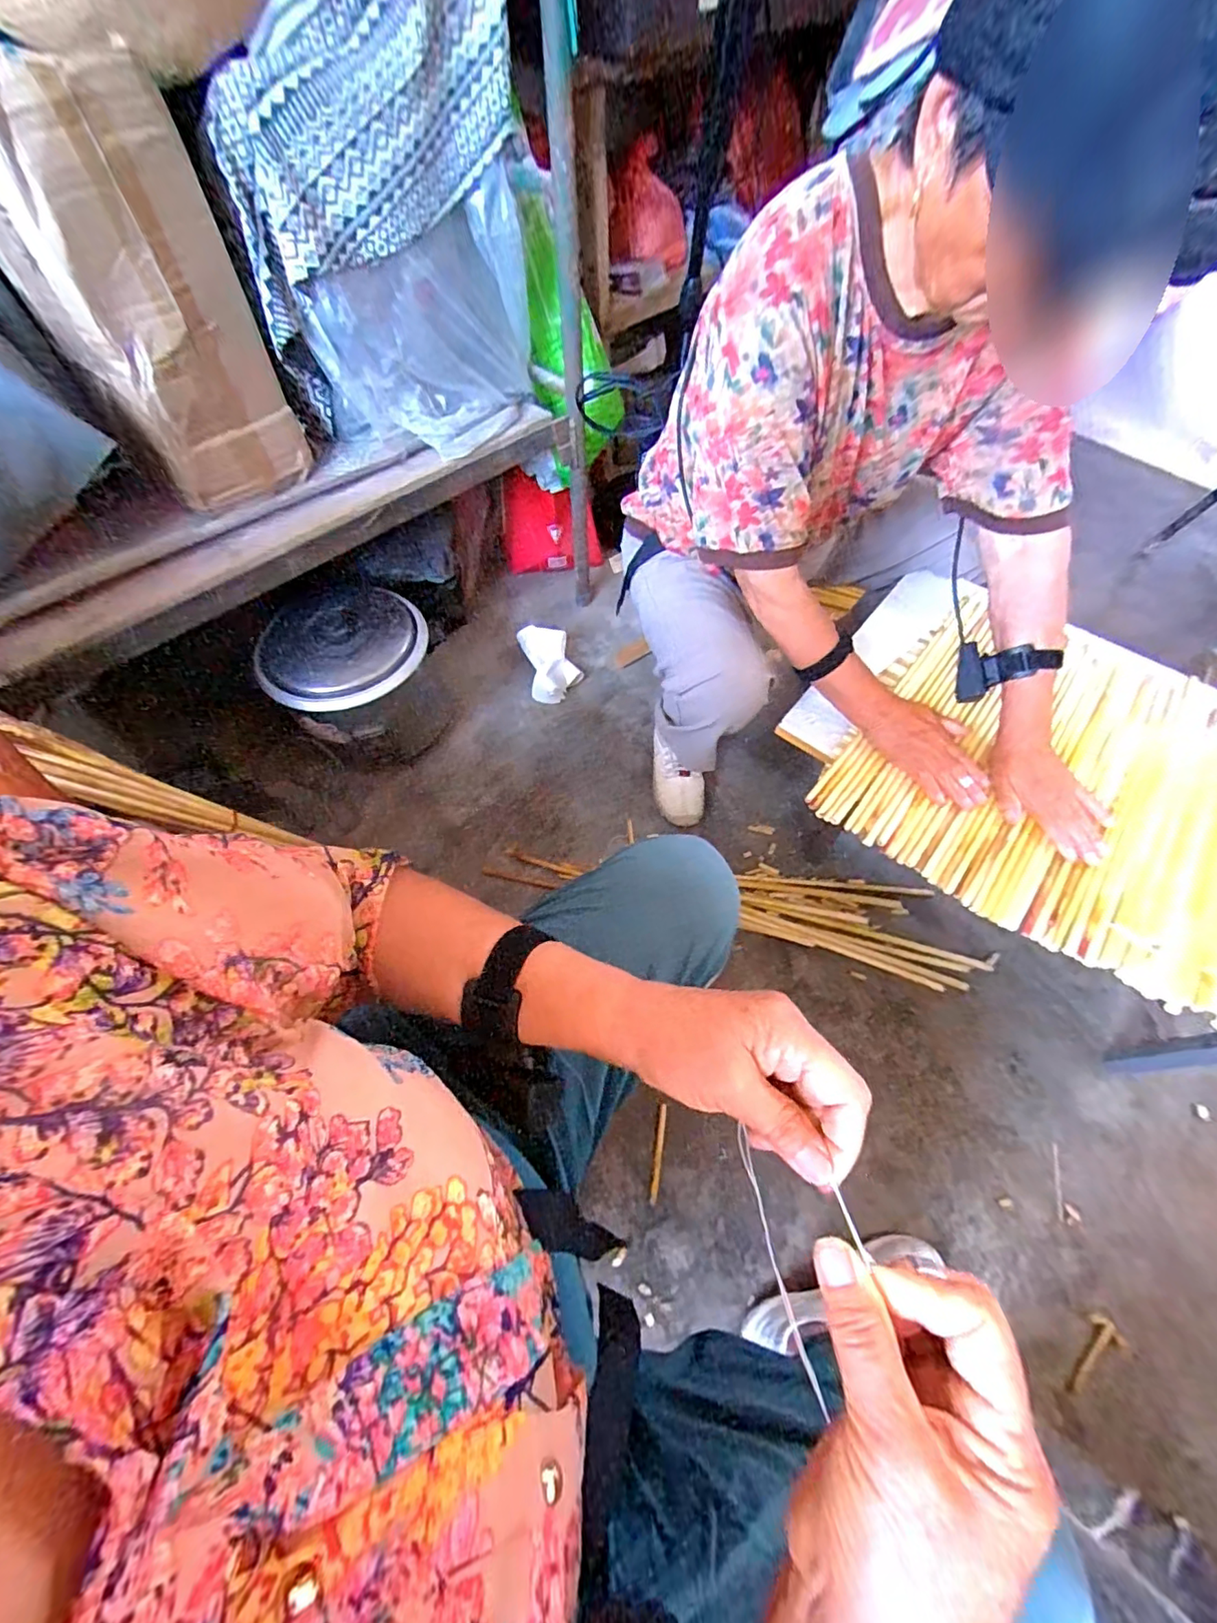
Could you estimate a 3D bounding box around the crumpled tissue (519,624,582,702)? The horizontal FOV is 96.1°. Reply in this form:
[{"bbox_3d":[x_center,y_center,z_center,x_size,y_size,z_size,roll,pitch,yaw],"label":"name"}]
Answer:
[{"bbox_3d":[-0.122,-0.317,1.163,0.112,0.068,0.163,-14,60,-8],"label":"crumpled tissue"}]

